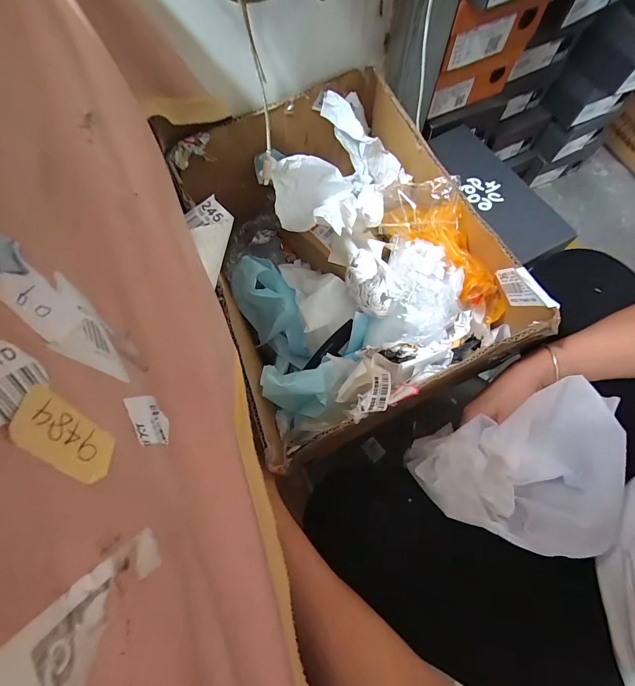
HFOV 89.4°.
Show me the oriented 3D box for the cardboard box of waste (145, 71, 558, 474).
[{"bbox_3d":[0.024,-0.122,0.451,0.330,0.188,0.431,-25,72,-6],"label":"cardboard box of waste"}]

